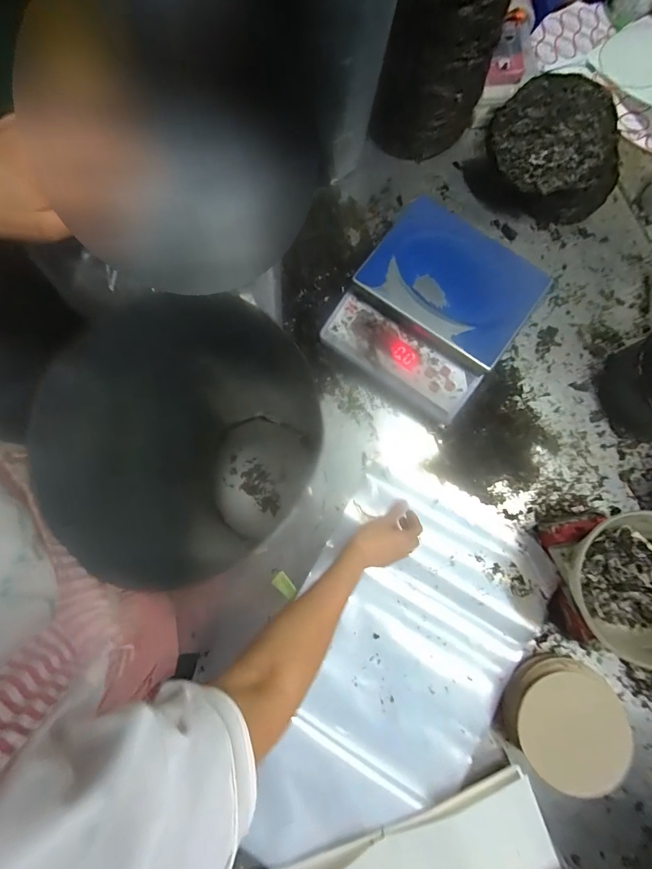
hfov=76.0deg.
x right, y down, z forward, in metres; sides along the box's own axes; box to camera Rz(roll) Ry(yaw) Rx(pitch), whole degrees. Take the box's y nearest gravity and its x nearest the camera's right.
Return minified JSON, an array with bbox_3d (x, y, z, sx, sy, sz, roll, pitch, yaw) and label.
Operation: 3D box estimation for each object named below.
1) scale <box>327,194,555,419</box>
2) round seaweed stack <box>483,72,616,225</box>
[{"bbox_3d":[0.182,-0.213,0.731,0.270,0.122,0.282,34,81,6],"label":"scale"},{"bbox_3d":[0.439,-0.535,0.806,0.248,0.117,0.230,0,79,0],"label":"round seaweed stack"}]

